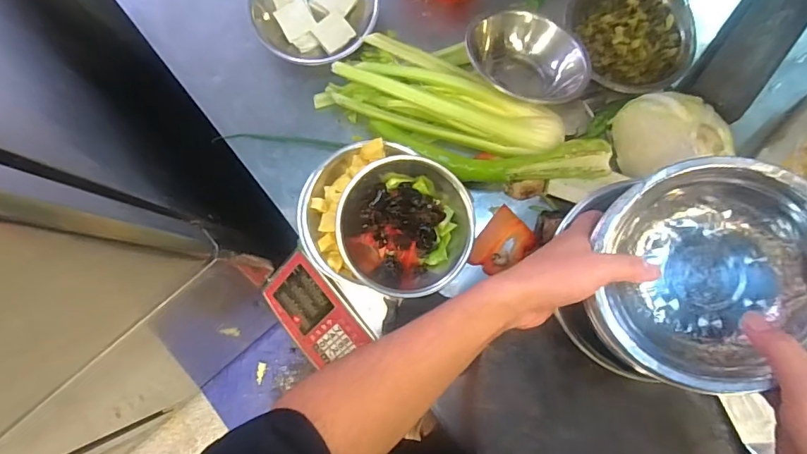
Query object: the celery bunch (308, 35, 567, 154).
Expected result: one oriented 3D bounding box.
[{"bbox_3d":[0.050,-0.165,0.586,0.305,0.051,0.119,16,83,4],"label":"celery bunch"}]

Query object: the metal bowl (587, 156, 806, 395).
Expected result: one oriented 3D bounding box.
[{"bbox_3d":[0.240,0.035,0.371,0.166,0.065,0.173,-4,80,24],"label":"metal bowl"}]

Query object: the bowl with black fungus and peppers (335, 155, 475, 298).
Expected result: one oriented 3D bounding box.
[{"bbox_3d":[0.004,0.000,0.528,0.142,0.067,0.147,0,82,1],"label":"bowl with black fungus and peppers"}]

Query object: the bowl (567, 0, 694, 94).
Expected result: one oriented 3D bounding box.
[{"bbox_3d":[0.292,-0.251,0.608,0.136,0.049,0.155,-28,82,-3],"label":"bowl"}]

